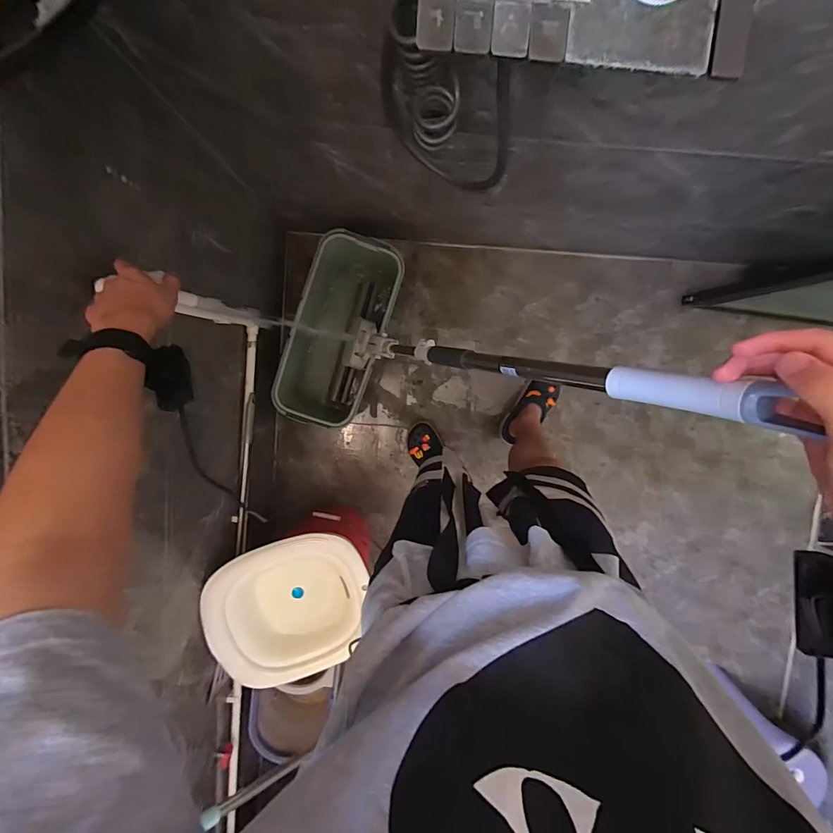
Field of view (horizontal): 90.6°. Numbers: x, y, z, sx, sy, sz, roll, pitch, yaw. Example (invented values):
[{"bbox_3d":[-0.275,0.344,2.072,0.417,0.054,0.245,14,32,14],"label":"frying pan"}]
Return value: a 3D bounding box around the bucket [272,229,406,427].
[{"bbox_3d":[-0.216,-0.249,1.237,0.247,0.258,0.533,16,96,-2],"label":"bucket"}]

